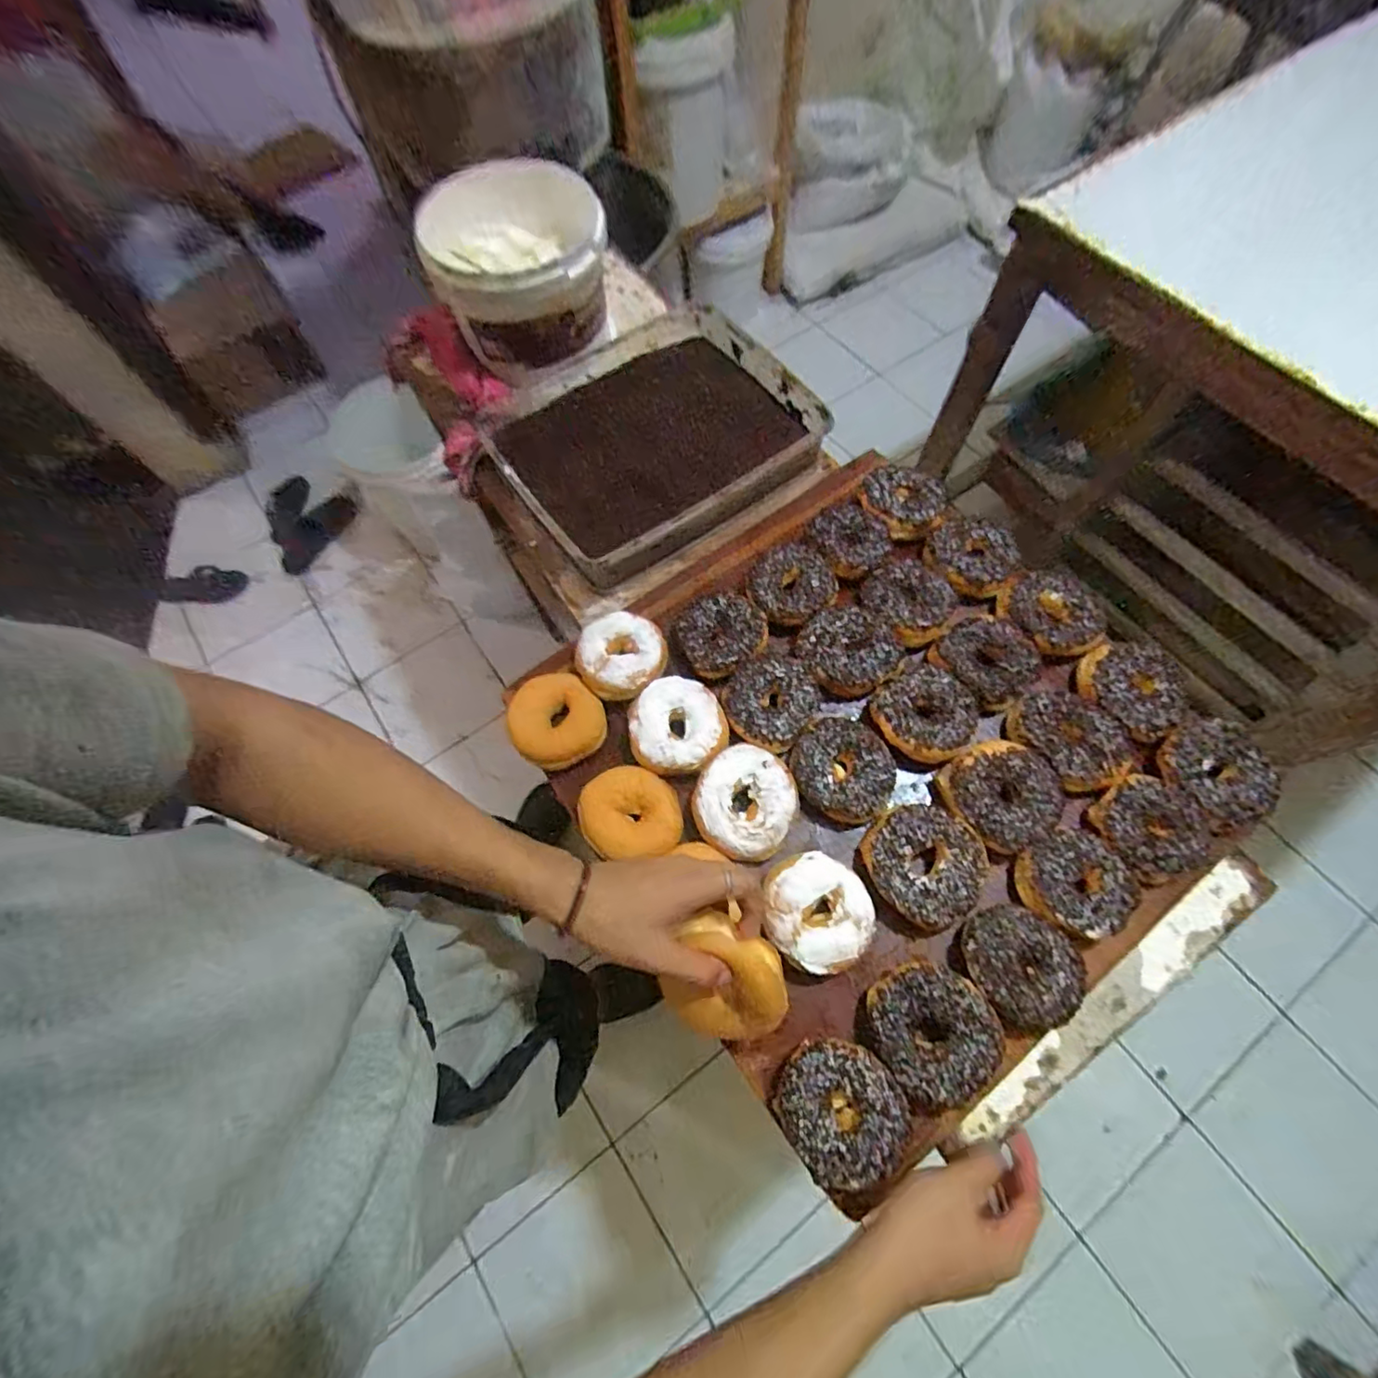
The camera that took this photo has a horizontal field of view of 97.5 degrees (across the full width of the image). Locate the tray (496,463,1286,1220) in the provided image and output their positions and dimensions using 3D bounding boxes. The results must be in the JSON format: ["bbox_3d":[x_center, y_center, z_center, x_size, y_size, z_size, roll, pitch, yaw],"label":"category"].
[{"bbox_3d":[0.191,0.065,0.611,0.551,0.055,0.600,-33,70,-12],"label":"tray"}]

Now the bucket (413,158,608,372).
[{"bbox_3d":[-0.215,-0.536,0.778,0.209,0.144,0.204,-1,66,1],"label":"bucket"}]

